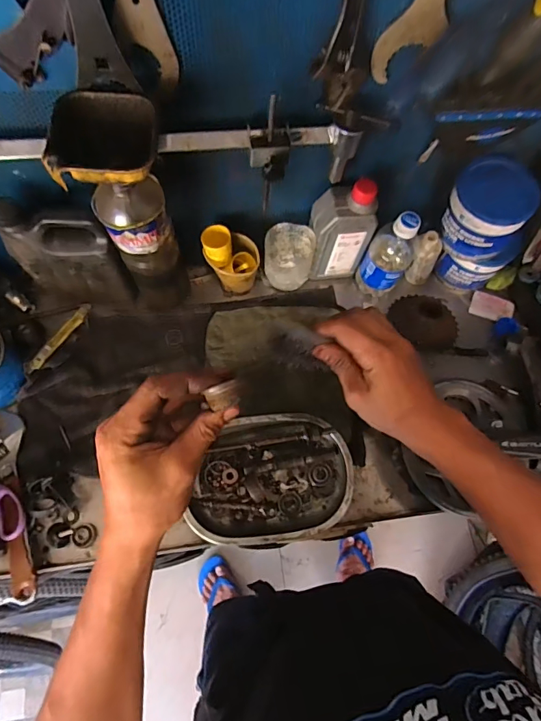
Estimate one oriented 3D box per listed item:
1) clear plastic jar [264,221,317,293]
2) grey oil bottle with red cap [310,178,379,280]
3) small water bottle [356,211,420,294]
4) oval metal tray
[{"bbox_3d":[0.026,-0.150,0.658,0.070,0.088,0.066,1,70,-2],"label":"clear plastic jar"},{"bbox_3d":[0.099,-0.183,0.630,0.081,0.167,0.056,-6,70,-5],"label":"grey oil bottle with red cap"},{"bbox_3d":[0.170,-0.149,0.637,0.064,0.165,0.058,27,71,7],"label":"small water bottle"},{"bbox_3d":[-0.003,0.153,0.575,0.216,0.040,0.154,-9,70,-6],"label":"oval metal tray"}]

